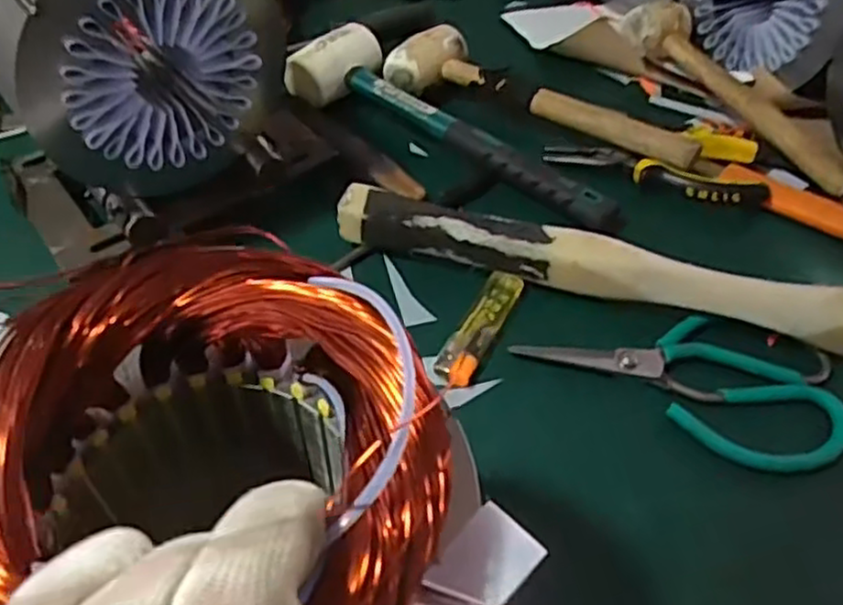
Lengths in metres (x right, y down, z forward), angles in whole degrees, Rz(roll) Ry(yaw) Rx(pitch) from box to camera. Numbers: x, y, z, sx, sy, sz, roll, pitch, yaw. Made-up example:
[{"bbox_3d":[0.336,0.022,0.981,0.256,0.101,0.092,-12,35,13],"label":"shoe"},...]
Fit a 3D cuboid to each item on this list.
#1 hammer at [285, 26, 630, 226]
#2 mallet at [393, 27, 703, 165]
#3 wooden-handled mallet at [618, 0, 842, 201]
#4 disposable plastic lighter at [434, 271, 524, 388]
[{"bbox_3d":[0.029,-0.141,0.555,0.288,0.046,0.072,29,55,20],"label":"hammer"},{"bbox_3d":[0.096,-0.163,0.578,0.255,0.042,0.078,21,53,15],"label":"mallet"},{"bbox_3d":[0.267,-0.165,0.583,0.061,0.043,0.258,-25,56,-21],"label":"wooden-handled mallet"},{"bbox_3d":[0.036,0.013,0.440,0.022,0.011,0.088,22,53,16],"label":"disposable plastic lighter"}]

